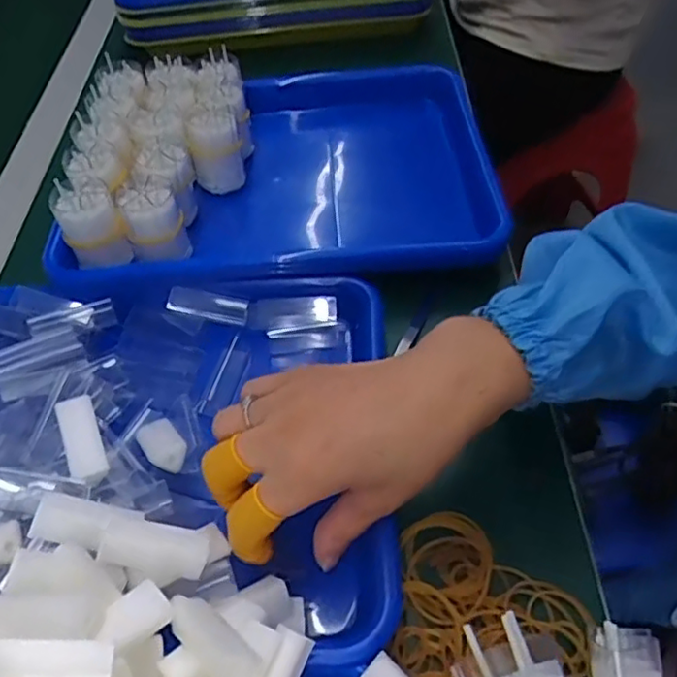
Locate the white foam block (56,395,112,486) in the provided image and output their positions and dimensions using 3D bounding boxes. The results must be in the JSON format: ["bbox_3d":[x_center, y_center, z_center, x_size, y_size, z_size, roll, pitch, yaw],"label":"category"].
[{"bbox_3d":[-0.132,0.052,0.329,0.018,0.010,0.049,-23,53,-13],"label":"white foam block"}]

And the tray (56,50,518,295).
[{"bbox_3d":[-0.044,-0.142,0.520,0.325,0.096,0.255,-4,51,1],"label":"tray"}]

